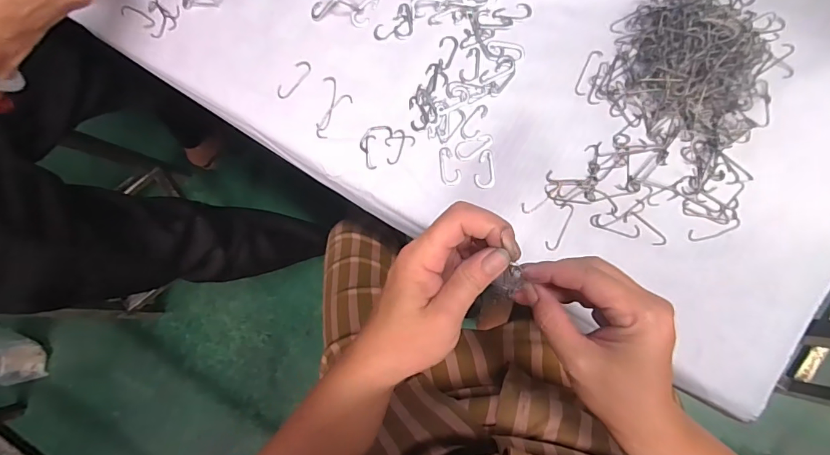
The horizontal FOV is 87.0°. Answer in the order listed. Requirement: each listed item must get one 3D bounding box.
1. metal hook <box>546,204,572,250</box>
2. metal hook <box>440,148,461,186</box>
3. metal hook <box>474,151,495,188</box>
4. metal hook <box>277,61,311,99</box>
[{"bbox_3d":[0.130,-0.001,0.392,0.011,0.004,0.045,24,86,9],"label":"metal hook"},{"bbox_3d":[0.032,-0.058,0.406,0.016,0.004,0.036,-13,82,5],"label":"metal hook"},{"bbox_3d":[0.065,-0.054,0.408,0.019,0.004,0.036,0,83,6],"label":"metal hook"},{"bbox_3d":[-0.121,-0.148,0.438,0.017,0.004,0.045,37,88,9],"label":"metal hook"}]

